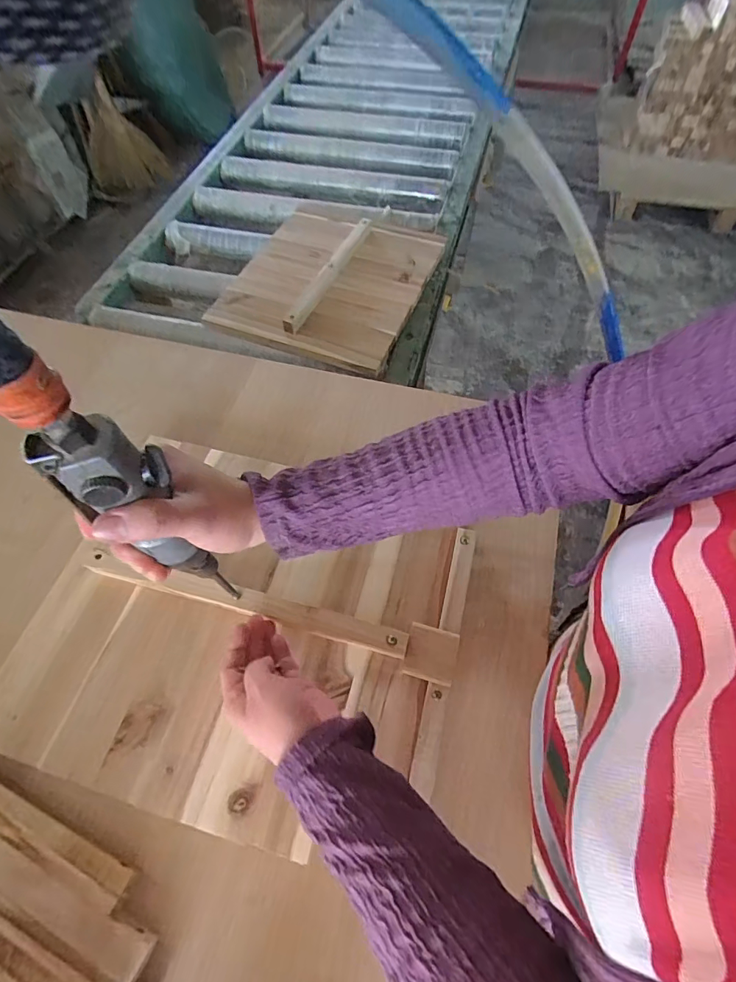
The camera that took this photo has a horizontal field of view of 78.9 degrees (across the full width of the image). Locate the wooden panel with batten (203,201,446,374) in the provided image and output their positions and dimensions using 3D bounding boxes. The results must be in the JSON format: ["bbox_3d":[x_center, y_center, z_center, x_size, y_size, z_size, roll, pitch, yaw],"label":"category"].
[{"bbox_3d":[-0.071,-0.428,0.892,0.355,0.046,0.423,17,62,11],"label":"wooden panel with batten"}]

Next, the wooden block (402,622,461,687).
[{"bbox_3d":[0.060,0.154,0.422,0.047,0.019,0.048,12,61,8],"label":"wooden block"}]

